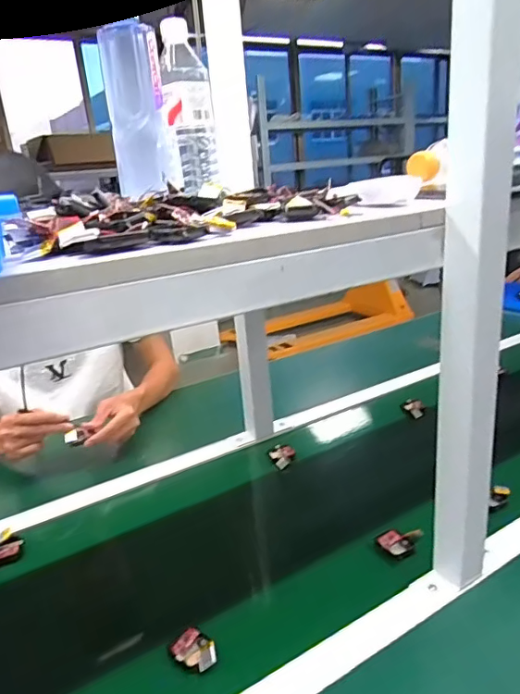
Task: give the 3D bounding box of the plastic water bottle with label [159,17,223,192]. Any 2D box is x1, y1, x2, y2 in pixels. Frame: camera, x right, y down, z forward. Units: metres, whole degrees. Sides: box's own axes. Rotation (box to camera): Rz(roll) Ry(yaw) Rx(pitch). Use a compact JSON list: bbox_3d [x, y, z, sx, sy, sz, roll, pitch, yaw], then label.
[{"bbox_3d":[-0.087,-0.295,0.652,0.061,0.176,0.059,-6,19,-5],"label":"plastic water bottle with label"}]

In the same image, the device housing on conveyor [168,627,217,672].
[{"bbox_3d":[-0.067,0.310,0.528,0.037,0.016,0.055,-18,23,-33],"label":"device housing on conveyor"}]

